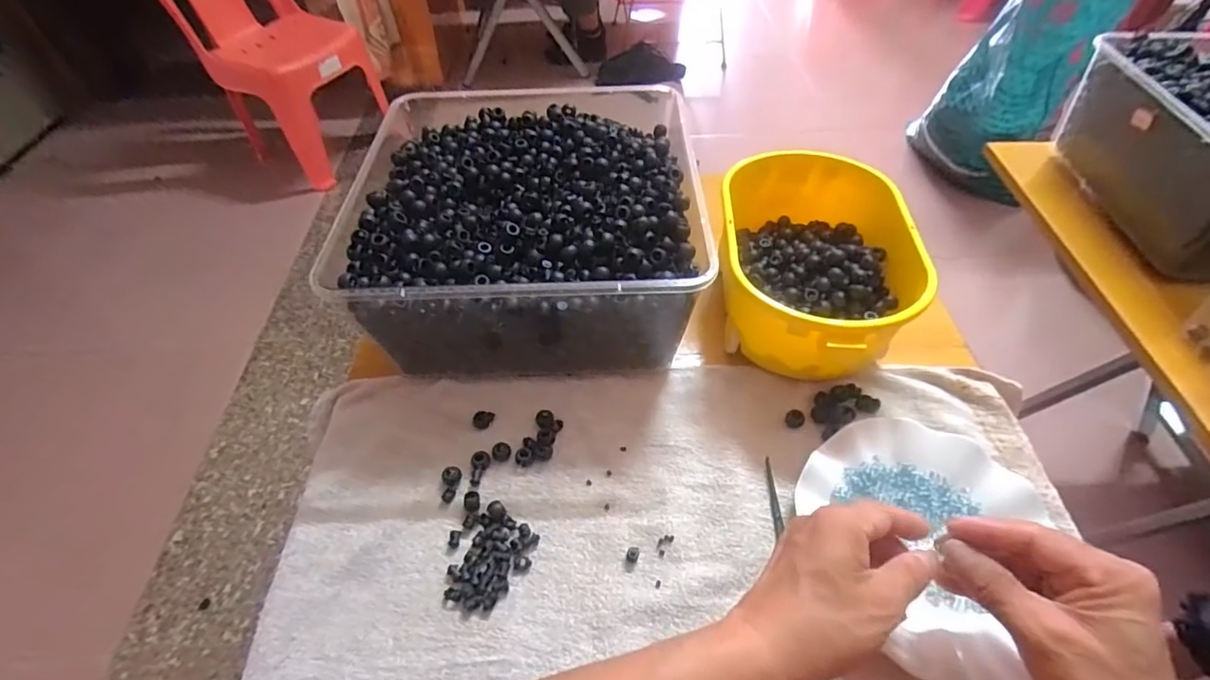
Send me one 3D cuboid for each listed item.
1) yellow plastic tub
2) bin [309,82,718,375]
[{"bbox_3d":[0.192,-0.071,0.515,0.161,0.086,0.246,3,51,4],"label":"yellow plastic tub"},{"bbox_3d":[-0.070,-0.102,0.534,0.292,0.134,0.329,-3,51,-1],"label":"bin"}]

